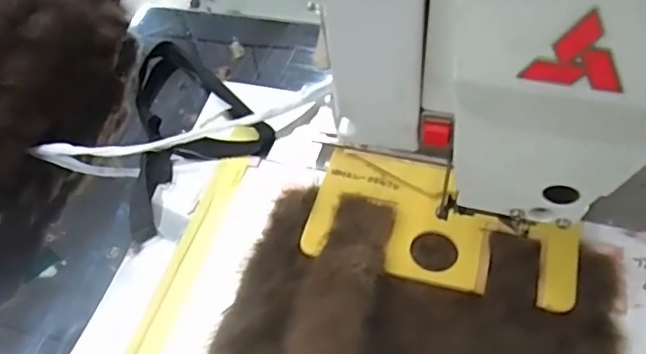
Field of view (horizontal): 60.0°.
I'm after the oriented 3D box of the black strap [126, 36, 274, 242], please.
[{"bbox_3d":[-0.144,-0.045,0.479,0.136,0.016,0.179,-37,58,-21],"label":"black strap"}]

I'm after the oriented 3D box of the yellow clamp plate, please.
[{"bbox_3d":[0.082,0.032,0.392,0.180,0.008,0.091,12,55,14],"label":"yellow clamp plate"}]

